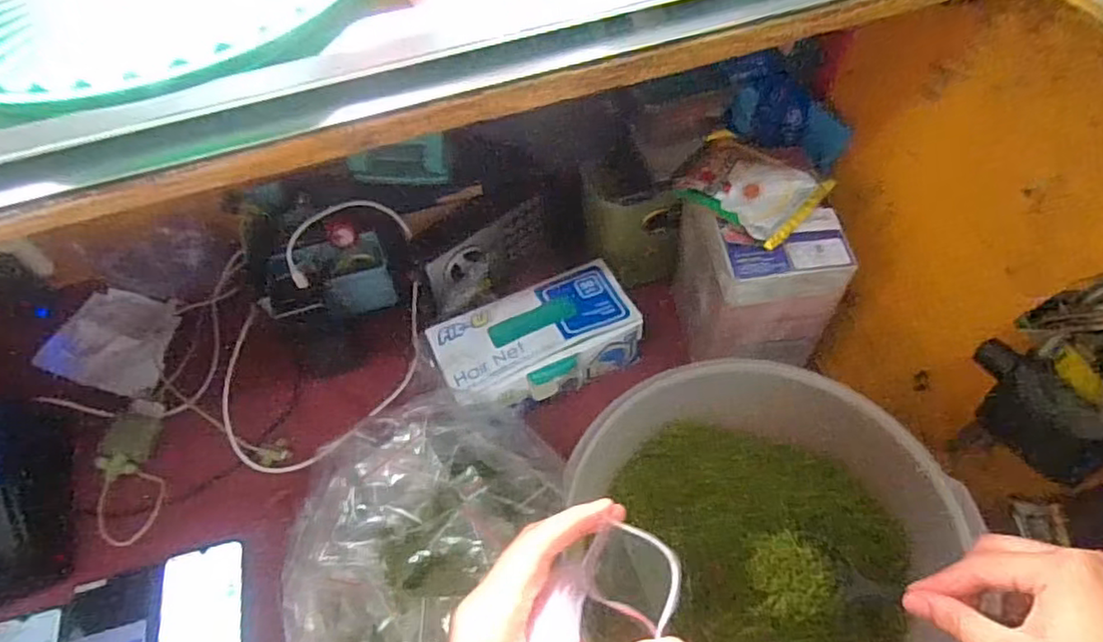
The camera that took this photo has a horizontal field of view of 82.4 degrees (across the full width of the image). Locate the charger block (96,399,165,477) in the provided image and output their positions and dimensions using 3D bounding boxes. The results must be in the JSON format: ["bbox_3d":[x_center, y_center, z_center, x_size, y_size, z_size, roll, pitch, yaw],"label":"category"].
[{"bbox_3d":[-0.453,0.124,0.682,0.046,0.018,0.087,-3,56,0],"label":"charger block"}]

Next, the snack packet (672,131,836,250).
[{"bbox_3d":[0.172,-0.123,0.563,0.092,0.020,0.124,-38,63,-21],"label":"snack packet"}]

